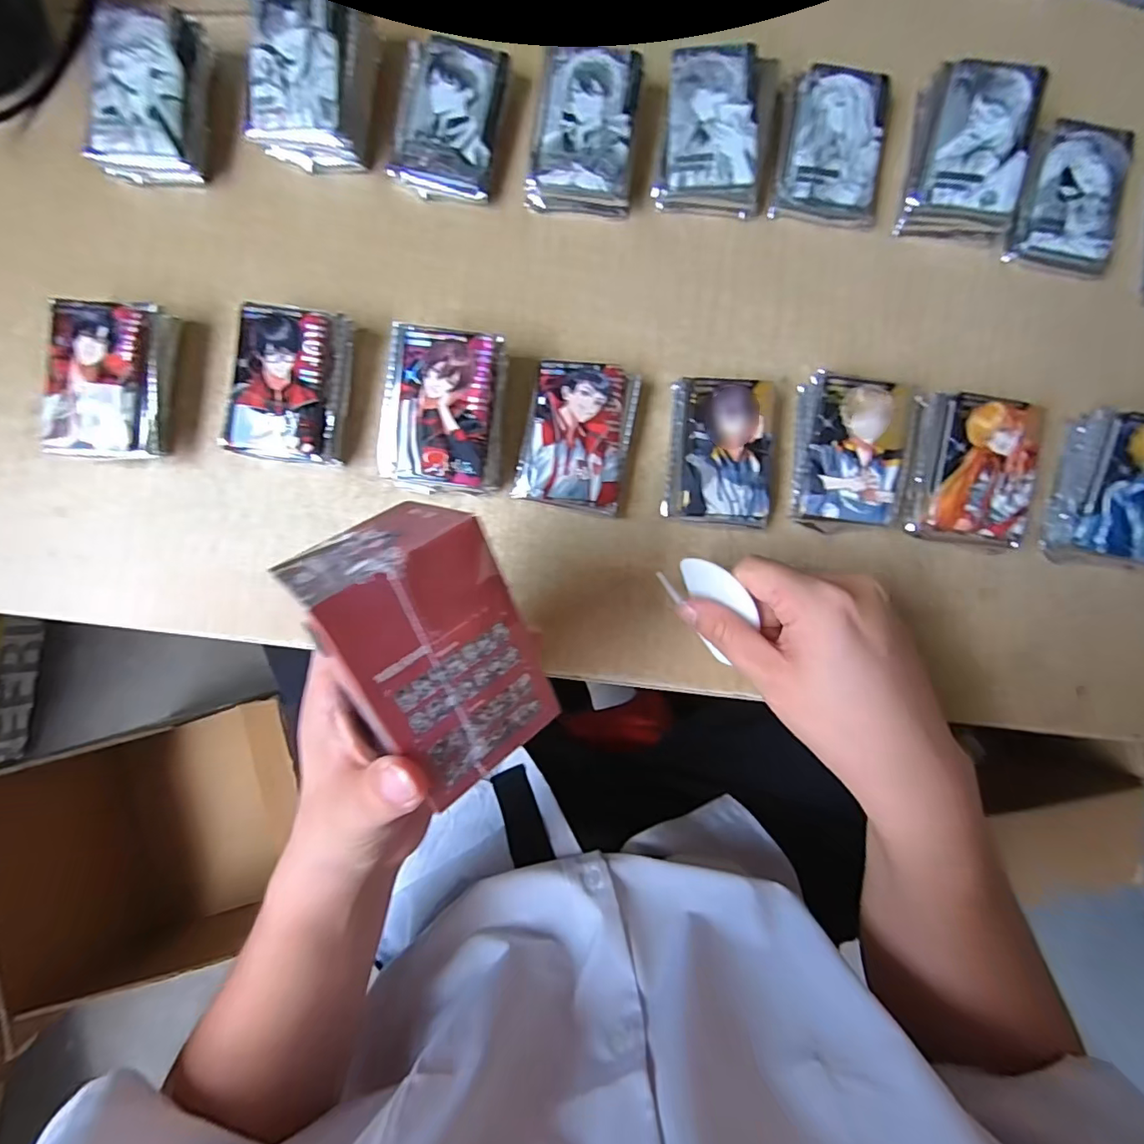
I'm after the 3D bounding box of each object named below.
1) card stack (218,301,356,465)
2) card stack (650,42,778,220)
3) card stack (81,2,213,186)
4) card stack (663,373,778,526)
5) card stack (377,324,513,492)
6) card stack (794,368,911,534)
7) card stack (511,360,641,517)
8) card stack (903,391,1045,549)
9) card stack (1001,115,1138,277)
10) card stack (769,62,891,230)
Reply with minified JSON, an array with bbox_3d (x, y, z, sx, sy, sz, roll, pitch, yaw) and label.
[{"bbox_3d":[-0.172,-0.113,0.324,0.064,0.030,0.089,9,88,-2],"label":"card stack"},{"bbox_3d":[0.091,-0.281,0.340,0.067,0.028,0.089,4,88,-2],"label":"card stack"},{"bbox_3d":[-0.258,-0.291,0.329,0.059,0.031,0.091,10,88,-2],"label":"card stack"},{"bbox_3d":[0.092,-0.074,0.334,0.062,0.022,0.087,5,88,-2],"label":"card stack"},{"bbox_3d":[-0.077,-0.095,0.321,0.070,0.043,0.089,7,88,-2],"label":"card stack"},{"bbox_3d":[0.171,-0.073,0.329,0.058,0.033,0.090,7,88,-2],"label":"card stack"},{"bbox_3d":[0.004,-0.084,0.333,0.065,0.021,0.089,11,88,-2],"label":"card stack"},{"bbox_3d":[0.248,-0.064,0.335,0.067,0.034,0.092,7,88,-2],"label":"card stack"},{"bbox_3d":[0.328,-0.246,0.351,0.060,0.020,0.092,12,88,-2],"label":"card stack"},{"bbox_3d":[0.168,-0.277,0.345,0.067,0.017,0.092,5,88,-2],"label":"card stack"}]

